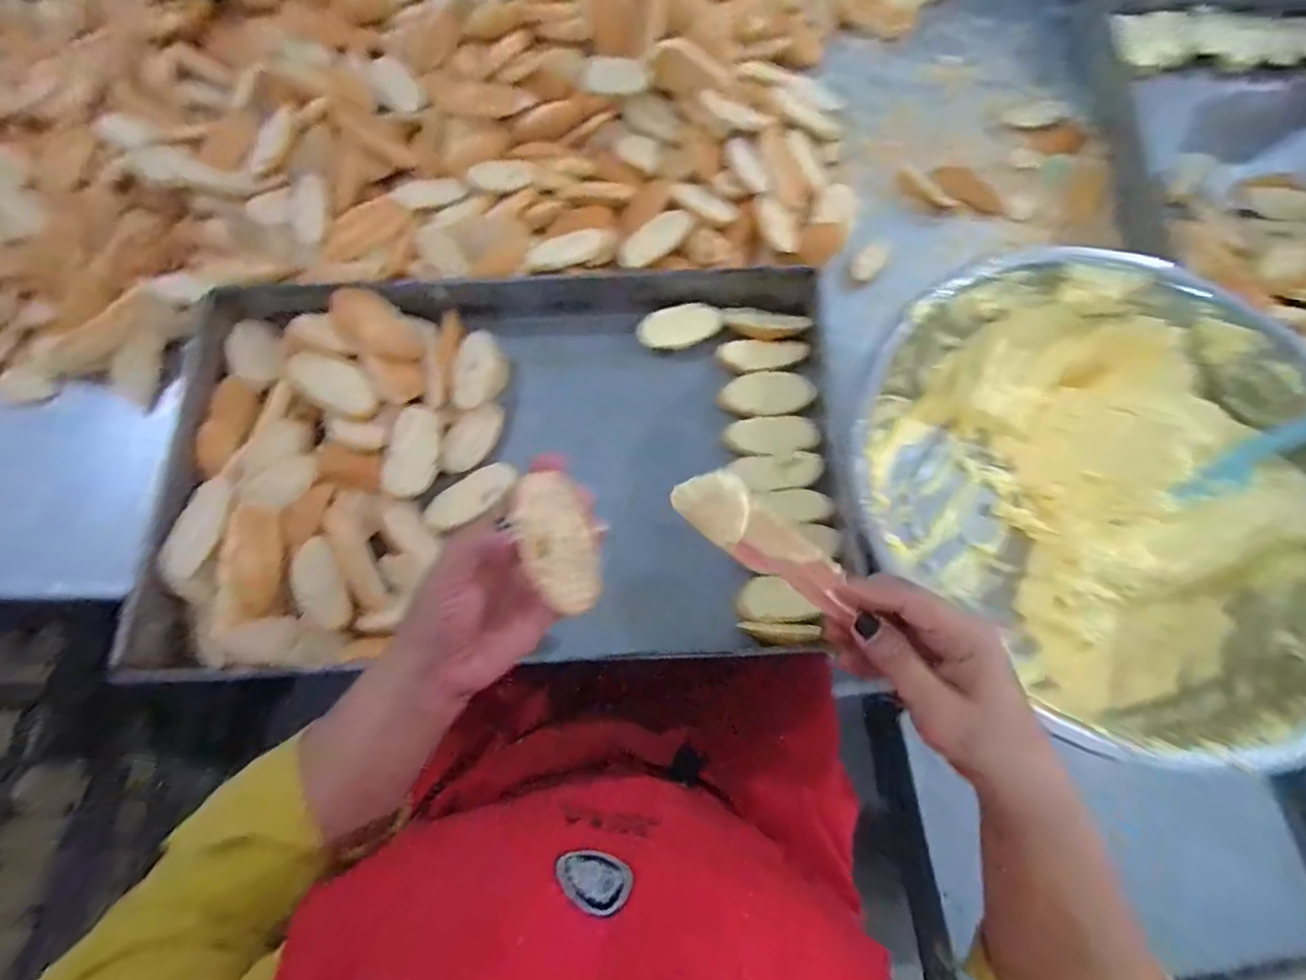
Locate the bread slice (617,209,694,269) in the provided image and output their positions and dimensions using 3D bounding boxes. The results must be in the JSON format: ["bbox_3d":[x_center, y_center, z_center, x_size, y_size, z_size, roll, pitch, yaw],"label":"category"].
[{"bbox_3d":[0.003,-0.264,0.603,0.093,0.009,0.036,-41,76,-12],"label":"bread slice"}]

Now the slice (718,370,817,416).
[{"bbox_3d":[0.112,-0.096,0.563,0.090,0.007,0.047,1,71,1],"label":"slice"}]

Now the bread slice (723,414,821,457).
[{"bbox_3d":[0.114,-0.052,0.550,0.087,0.006,0.043,0,71,0],"label":"bread slice"}]

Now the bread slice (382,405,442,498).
[{"bbox_3d":[-0.222,-0.037,0.538,0.041,0.019,0.089,1,71,0],"label":"bread slice"}]

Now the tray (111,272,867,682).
[{"bbox_3d":[-0.126,-0.033,0.530,0.603,0.048,0.369,-3,71,-1],"label":"tray"}]

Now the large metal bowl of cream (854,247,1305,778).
[{"bbox_3d":[0.351,-0.006,0.481,0.361,0.148,0.317,38,75,12],"label":"large metal bowl of cream"}]

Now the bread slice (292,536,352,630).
[{"bbox_3d":[-0.279,0.080,0.485,0.036,0.009,0.077,-14,87,-26],"label":"bread slice"}]

